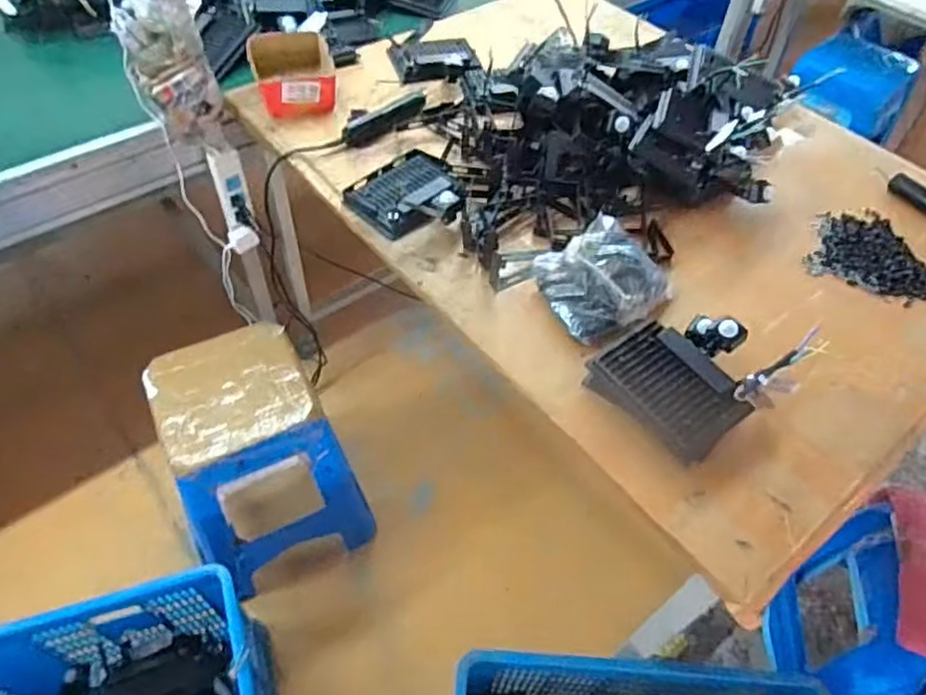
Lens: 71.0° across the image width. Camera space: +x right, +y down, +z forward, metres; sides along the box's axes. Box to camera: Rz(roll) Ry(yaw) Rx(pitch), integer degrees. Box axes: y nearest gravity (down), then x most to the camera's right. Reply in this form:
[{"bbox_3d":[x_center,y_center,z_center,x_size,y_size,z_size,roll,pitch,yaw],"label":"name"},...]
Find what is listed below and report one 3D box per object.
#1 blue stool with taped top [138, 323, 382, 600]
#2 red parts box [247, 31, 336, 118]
[{"bbox_3d":[-0.398,0.230,1.338,0.311,0.425,0.296,-18,55,-17],"label":"blue stool with taped top"},{"bbox_3d":[-0.328,-0.536,1.261,0.145,0.081,0.160,-16,54,-15],"label":"red parts box"}]

